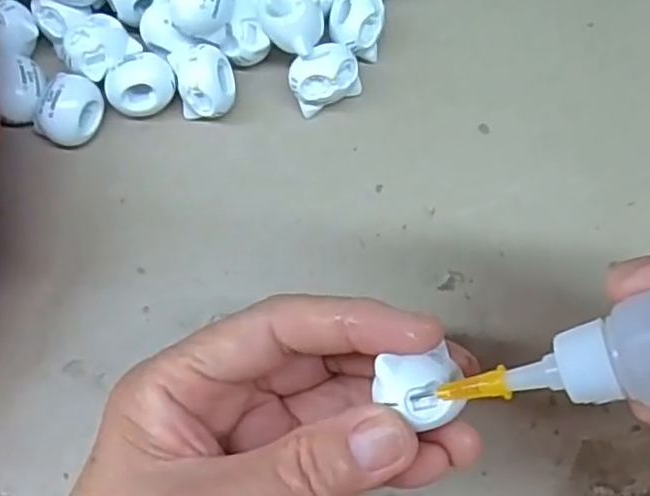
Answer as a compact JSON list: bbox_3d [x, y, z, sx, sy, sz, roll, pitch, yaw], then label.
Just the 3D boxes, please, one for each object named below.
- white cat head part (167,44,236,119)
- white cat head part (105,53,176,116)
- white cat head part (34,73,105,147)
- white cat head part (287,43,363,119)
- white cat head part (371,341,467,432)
[{"bbox_3d":[-0.044,-0.062,0.247,0.021,0.021,0.026,-16,75,-3],"label":"white cat head part"},{"bbox_3d":[-0.068,-0.059,0.250,0.024,0.017,0.019,-32,77,-7],"label":"white cat head part"},{"bbox_3d":[-0.093,-0.049,0.246,0.015,0.022,0.026,23,77,7],"label":"white cat head part"},{"bbox_3d":[-0.001,-0.063,0.247,0.025,0.018,0.020,-33,77,-8],"label":"white cat head part"},{"bbox_3d":[0.025,0.036,0.172,0.022,0.014,0.019,-15,75,-3],"label":"white cat head part"}]

